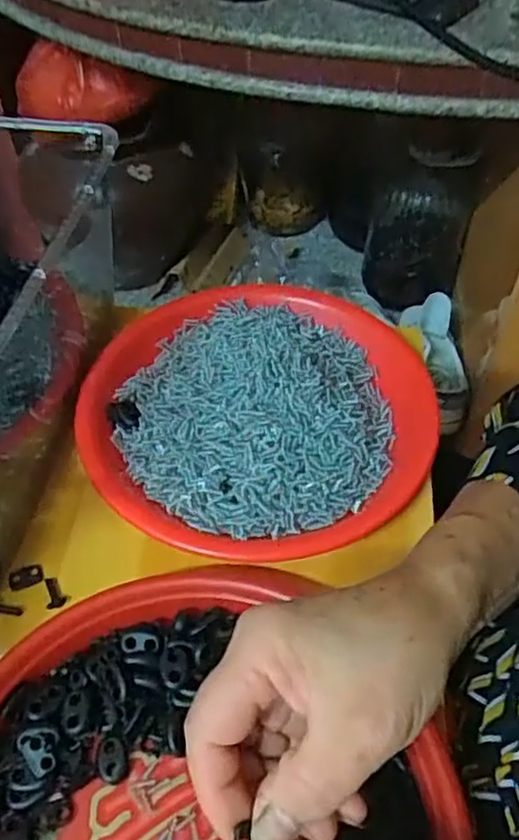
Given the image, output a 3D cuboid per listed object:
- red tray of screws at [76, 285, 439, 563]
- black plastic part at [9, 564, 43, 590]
[{"bbox_3d":[-0.001,-0.015,0.451,0.221,0.033,0.232,12,52,11],"label":"red tray of screws"},{"bbox_3d":[-0.135,0.090,0.395,0.018,0.004,0.013,-22,54,-16],"label":"black plastic part"}]

